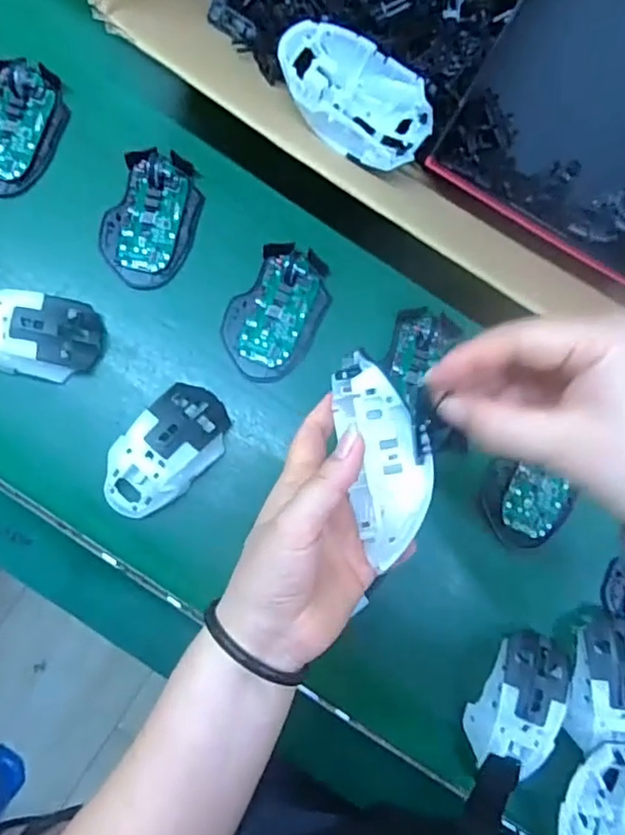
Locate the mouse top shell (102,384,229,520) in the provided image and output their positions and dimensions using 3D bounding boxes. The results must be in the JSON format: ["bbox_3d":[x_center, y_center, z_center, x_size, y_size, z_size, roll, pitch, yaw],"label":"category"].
[{"bbox_3d":[-0.118,0.028,0.483,0.063,0.033,0.115,41,83,2],"label":"mouse top shell"}]

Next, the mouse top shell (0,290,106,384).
[{"bbox_3d":[-0.231,-0.066,0.489,0.113,0.032,0.062,4,83,-2],"label":"mouse top shell"}]

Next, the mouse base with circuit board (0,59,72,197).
[{"bbox_3d":[-0.255,-0.248,0.515,0.068,0.017,0.116,25,83,0],"label":"mouse base with circuit board"}]

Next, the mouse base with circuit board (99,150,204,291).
[{"bbox_3d":[-0.135,-0.170,0.513,0.074,0.019,0.115,20,83,0],"label":"mouse base with circuit board"}]

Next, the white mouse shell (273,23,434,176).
[{"bbox_3d":[0.030,-0.225,0.432,0.115,0.041,0.069,34,83,1],"label":"white mouse shell"}]

